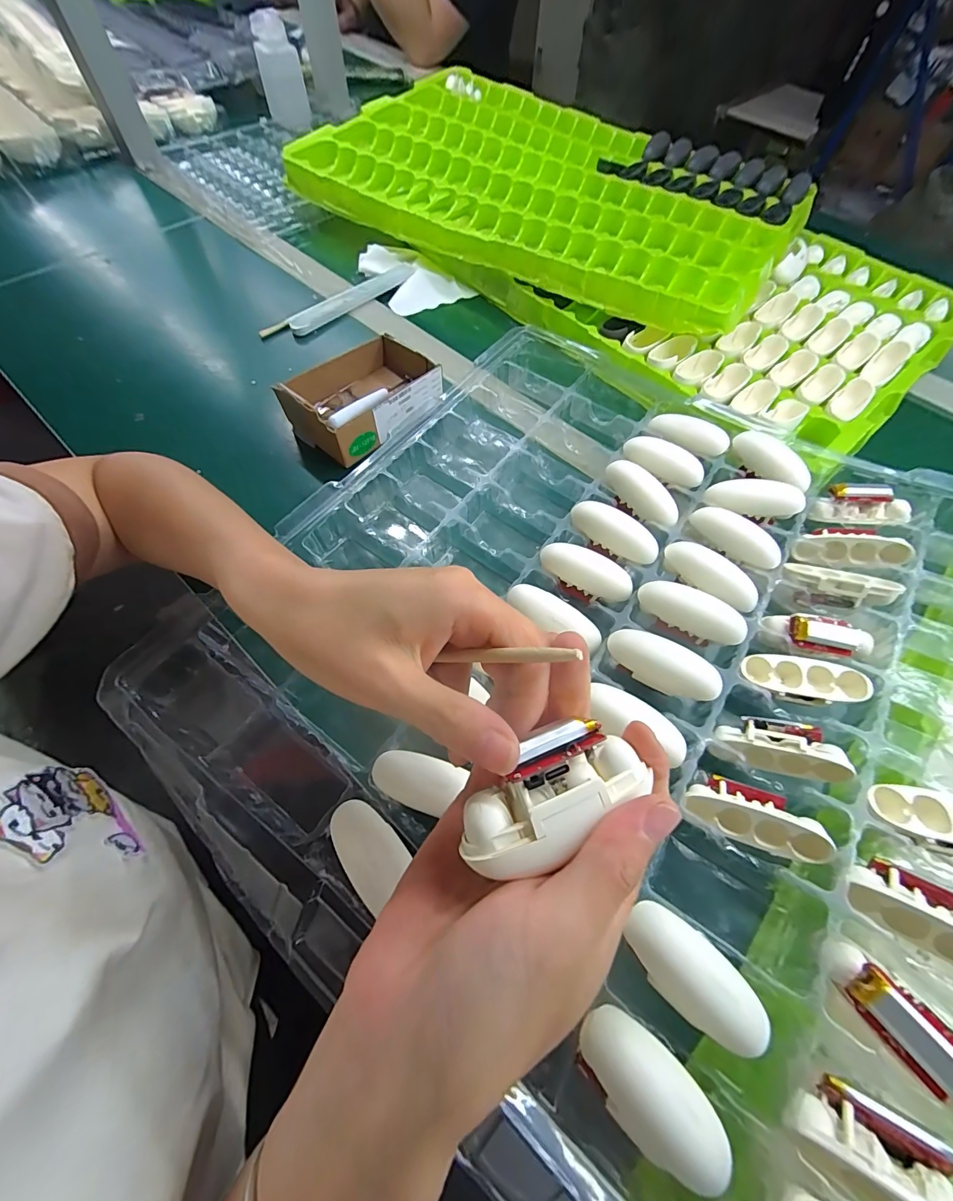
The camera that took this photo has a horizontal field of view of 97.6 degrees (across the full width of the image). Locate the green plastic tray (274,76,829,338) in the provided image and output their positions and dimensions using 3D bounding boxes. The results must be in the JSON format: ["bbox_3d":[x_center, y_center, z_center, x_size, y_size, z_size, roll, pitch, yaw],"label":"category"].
[{"bbox_3d":[0.092,-0.521,0.534,0.588,0.049,0.389,34,66,13],"label":"green plastic tray"}]

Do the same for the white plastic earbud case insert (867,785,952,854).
[{"bbox_3d":[0.225,0.106,0.199,0.063,0.010,0.025,8,62,15],"label":"white plastic earbud case insert"}]

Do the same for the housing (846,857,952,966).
[{"bbox_3d":[0.201,0.137,0.181,0.060,0.019,0.031,12,55,31],"label":"housing"}]

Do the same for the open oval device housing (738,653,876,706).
[{"bbox_3d":[0.196,0.048,0.252,0.064,0.014,0.026,6,63,13],"label":"open oval device housing"}]

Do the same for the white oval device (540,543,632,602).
[{"bbox_3d":[0.076,-0.020,0.291,0.064,0.023,0.021,26,65,9],"label":"white oval device"}]

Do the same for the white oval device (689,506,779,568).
[{"bbox_3d":[0.189,-0.048,0.305,0.020,0.019,0.065,-31,55,-17],"label":"white oval device"}]

